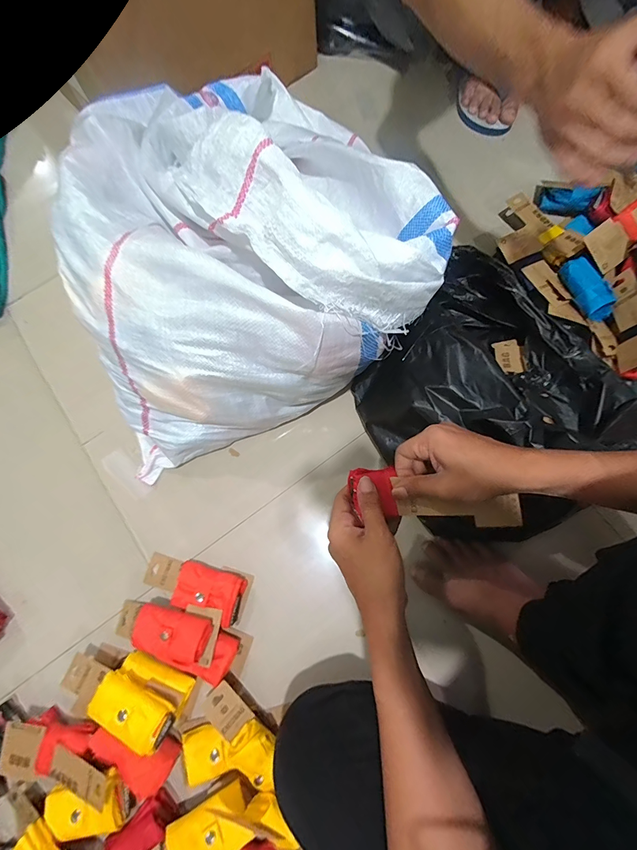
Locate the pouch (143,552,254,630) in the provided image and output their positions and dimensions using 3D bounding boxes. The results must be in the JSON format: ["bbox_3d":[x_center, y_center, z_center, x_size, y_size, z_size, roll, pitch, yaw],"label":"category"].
[{"bbox_3d":[-0.186,0.236,0.527,0.159,0.040,0.067,17,76,6],"label":"pouch"}]

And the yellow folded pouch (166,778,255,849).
[{"bbox_3d":[-0.129,0.489,0.423,0.092,0.017,0.064,-20,71,-20],"label":"yellow folded pouch"}]

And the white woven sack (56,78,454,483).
[{"bbox_3d":[-0.141,-0.267,0.500,0.515,0.249,0.503,-25,76,-5],"label":"white woven sack"}]

